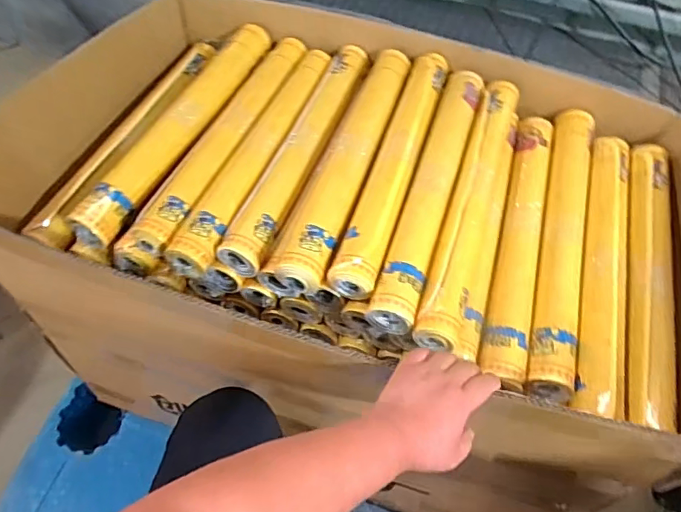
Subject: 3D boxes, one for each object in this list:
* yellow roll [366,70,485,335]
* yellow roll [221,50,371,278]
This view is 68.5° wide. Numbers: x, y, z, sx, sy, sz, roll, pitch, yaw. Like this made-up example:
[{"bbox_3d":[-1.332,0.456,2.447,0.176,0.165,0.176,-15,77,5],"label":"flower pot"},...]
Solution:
[{"bbox_3d":[0.141,-0.111,0.750,0.065,0.054,0.491,17,56,8],"label":"yellow roll"},{"bbox_3d":[-0.056,-0.176,0.797,0.070,0.054,0.470,18,56,9],"label":"yellow roll"}]

